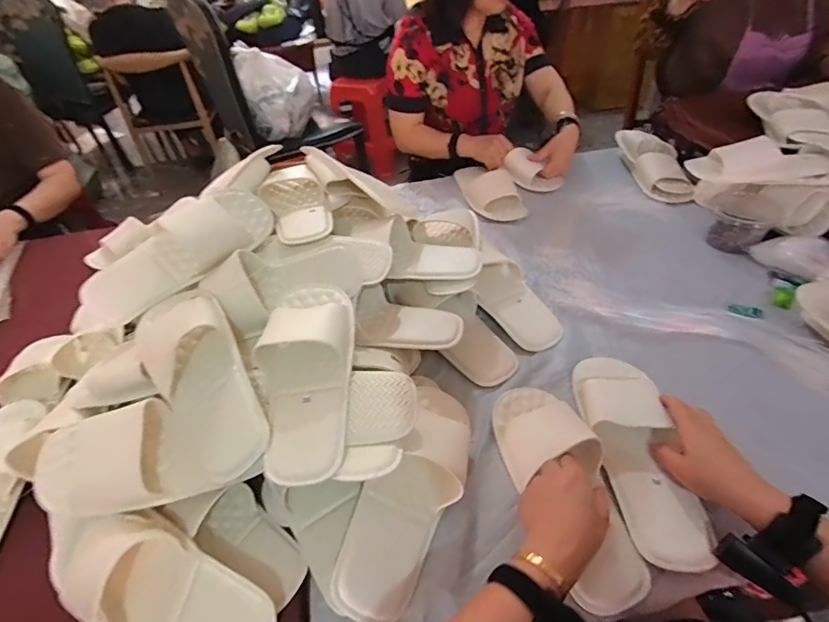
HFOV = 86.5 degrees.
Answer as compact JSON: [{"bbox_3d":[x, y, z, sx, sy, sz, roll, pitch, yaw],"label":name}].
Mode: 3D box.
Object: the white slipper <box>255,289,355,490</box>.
[{"bbox_3d":[-0.131,0.070,0.540,0.111,0.085,0.267,-6,43,0],"label":"white slipper"}]

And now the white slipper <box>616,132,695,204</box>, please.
[{"bbox_3d":[0.573,-0.359,1.066,0.097,0.061,0.267,-12,58,-8],"label":"white slipper"}]

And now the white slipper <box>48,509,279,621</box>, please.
[{"bbox_3d":[-0.268,0.297,0.463,0.275,0.053,0.110,20,77,17],"label":"white slipper"}]

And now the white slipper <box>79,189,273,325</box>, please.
[{"bbox_3d":[-0.334,-0.083,0.632,0.277,0.089,0.113,-37,51,-13],"label":"white slipper"}]

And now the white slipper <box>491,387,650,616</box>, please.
[{"bbox_3d":[0.180,0.195,0.524,0.105,0.057,0.265,-15,49,-11],"label":"white slipper"}]

